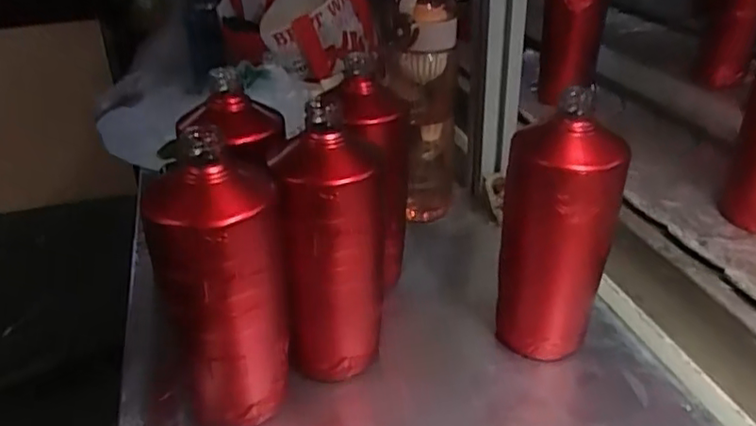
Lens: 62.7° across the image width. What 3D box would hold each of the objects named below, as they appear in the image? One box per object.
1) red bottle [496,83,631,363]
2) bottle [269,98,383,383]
[{"bbox_3d":[0.132,0.016,0.470,0.063,0.202,0.073,-30,37,-35],"label":"red bottle"},{"bbox_3d":[-0.033,0.038,0.448,0.083,0.205,0.074,-19,32,-20],"label":"bottle"}]

